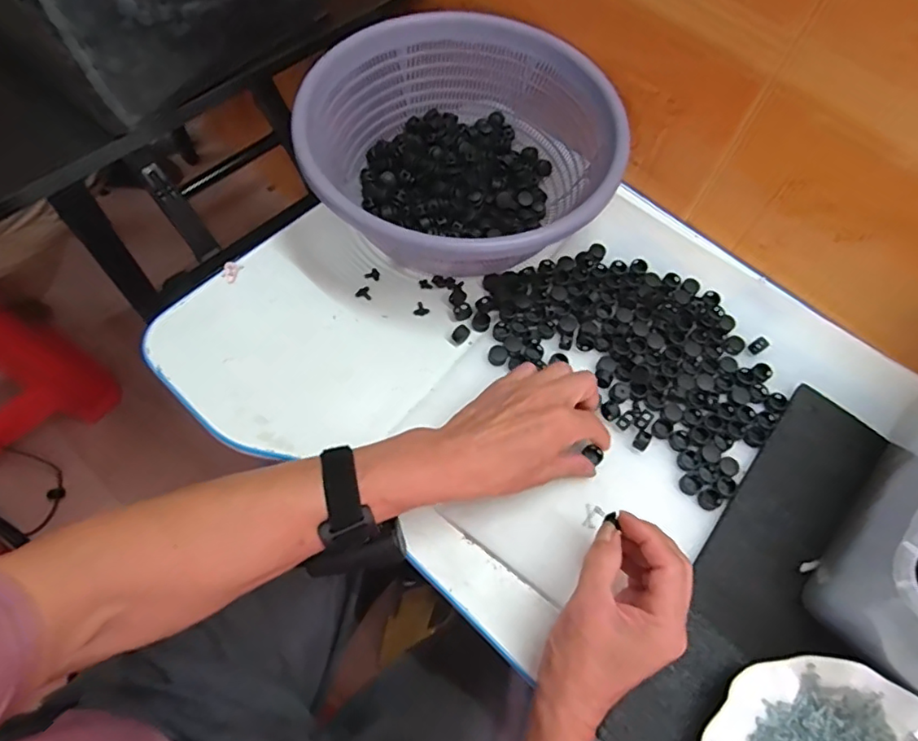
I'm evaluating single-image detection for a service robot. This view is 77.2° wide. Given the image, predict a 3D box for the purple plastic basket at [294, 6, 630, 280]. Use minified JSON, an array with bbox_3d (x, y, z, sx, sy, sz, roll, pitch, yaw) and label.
[{"bbox_3d":[0.002,-0.202,0.557,0.265,0.109,0.290,-36,71,-19],"label":"purple plastic basket"}]

